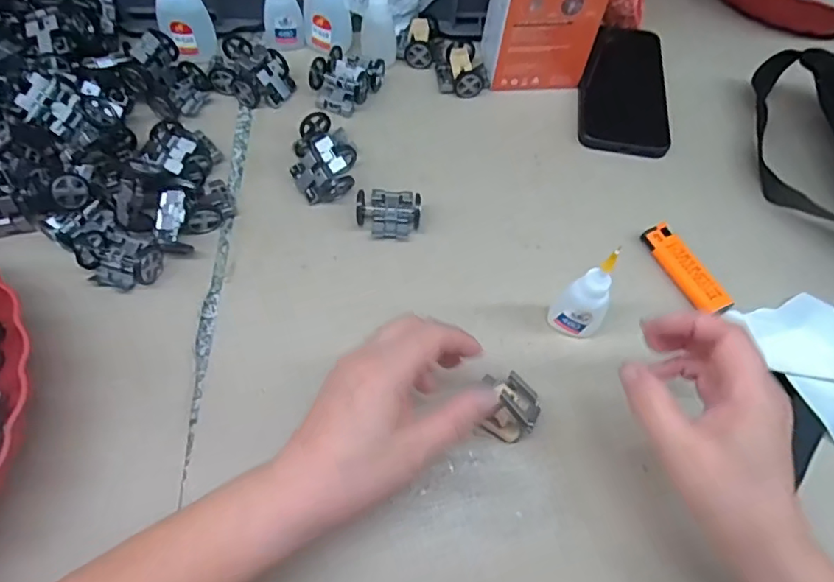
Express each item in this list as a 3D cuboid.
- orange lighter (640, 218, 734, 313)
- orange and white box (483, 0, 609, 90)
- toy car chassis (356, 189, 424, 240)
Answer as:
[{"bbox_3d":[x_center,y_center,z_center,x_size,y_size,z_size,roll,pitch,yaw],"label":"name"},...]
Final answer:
[{"bbox_3d":[0.203,-0.018,0.417,0.022,0.011,0.081,-22,63,-16],"label":"orange lighter"},{"bbox_3d":[0.112,-0.244,0.493,0.088,0.102,0.073,0,59,-4],"label":"orange and white box"},{"bbox_3d":[-0.021,-0.062,0.424,0.048,0.020,0.041,0,59,-4],"label":"toy car chassis"}]

